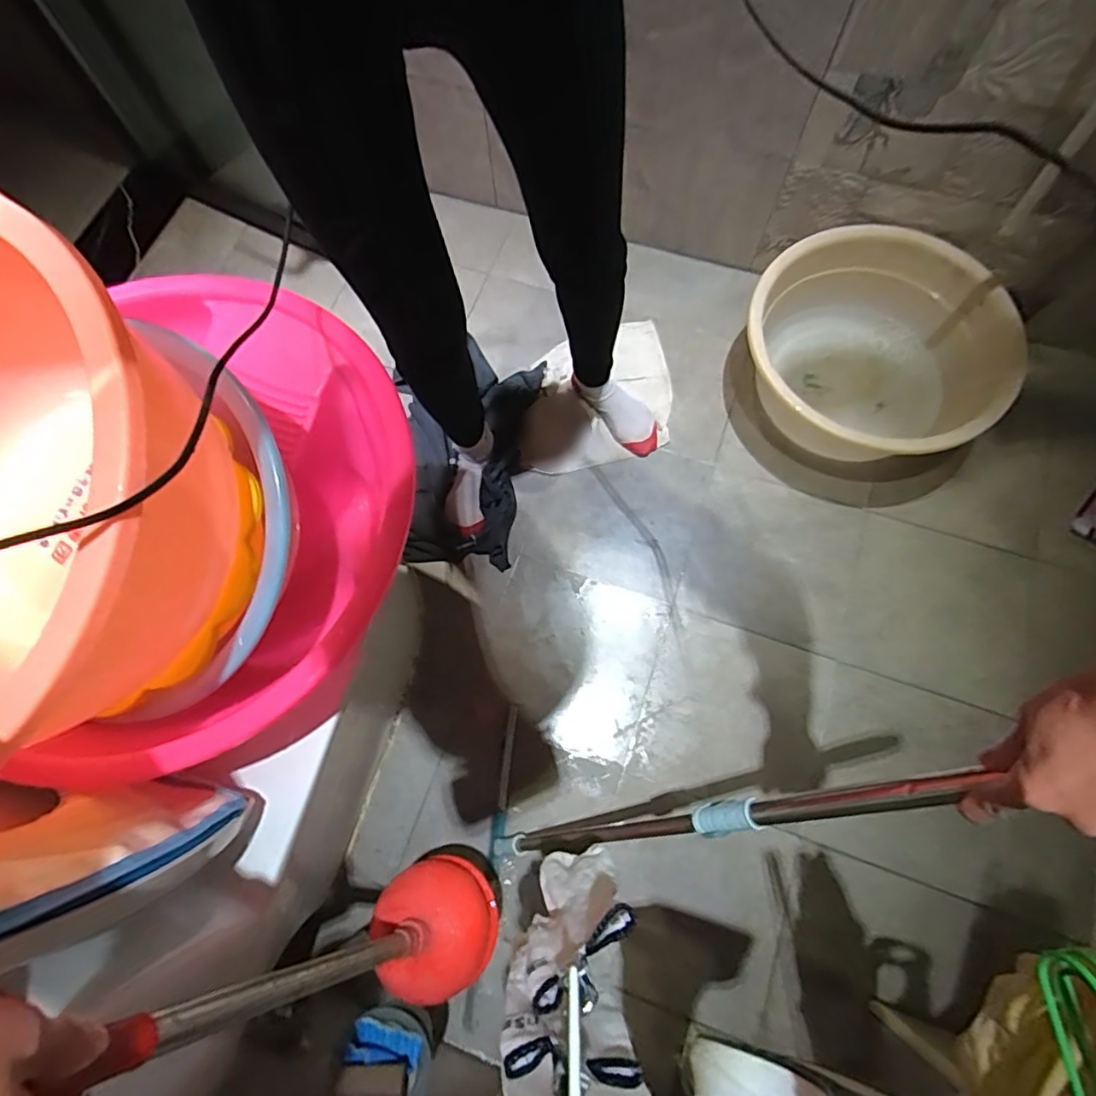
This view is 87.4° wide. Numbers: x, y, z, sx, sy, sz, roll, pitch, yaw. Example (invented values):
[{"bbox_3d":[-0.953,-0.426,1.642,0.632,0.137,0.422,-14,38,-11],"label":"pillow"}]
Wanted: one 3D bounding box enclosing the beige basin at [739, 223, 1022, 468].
[{"bbox_3d":[0.593,-0.362,1.063,0.444,0.171,0.434,0,71,1],"label":"beige basin"}]

